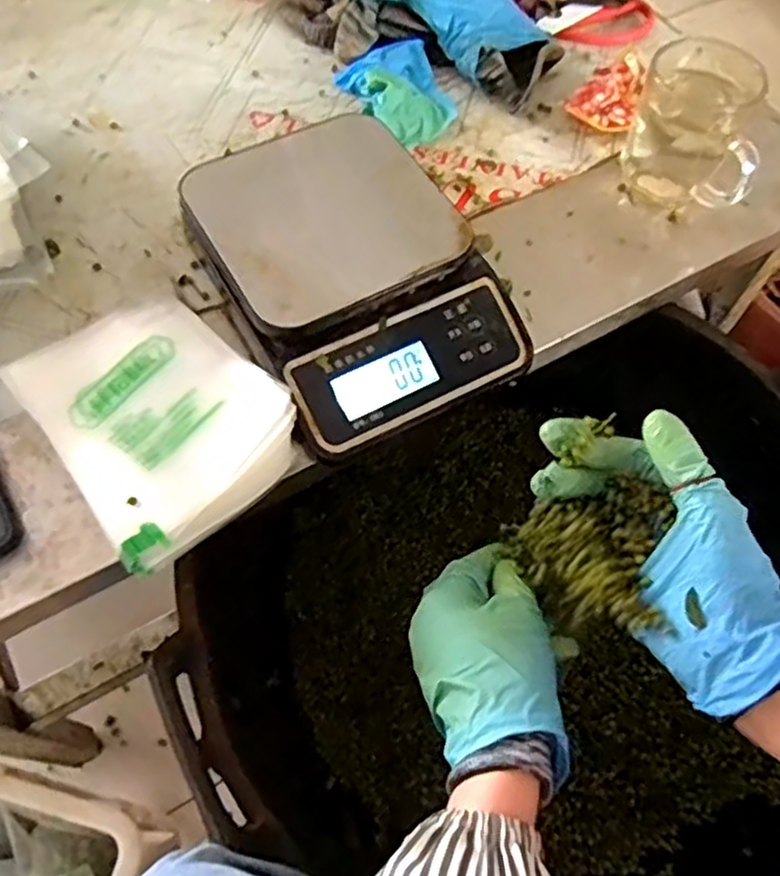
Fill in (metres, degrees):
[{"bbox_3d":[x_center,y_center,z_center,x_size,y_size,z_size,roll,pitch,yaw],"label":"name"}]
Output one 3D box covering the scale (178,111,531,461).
[{"bbox_3d":[-0.025,-0.104,0.448,0.149,0.045,0.206,-28,67,-16],"label":"scale"}]

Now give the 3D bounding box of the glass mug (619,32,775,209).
[{"bbox_3d":[0.213,-0.214,0.505,0.085,0.081,0.086,20,63,8],"label":"glass mug"}]

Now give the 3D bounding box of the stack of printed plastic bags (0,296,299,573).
[{"bbox_3d":[-0.132,-0.014,0.413,0.118,0.025,0.145,-34,69,-19],"label":"stack of printed plastic bags"}]

